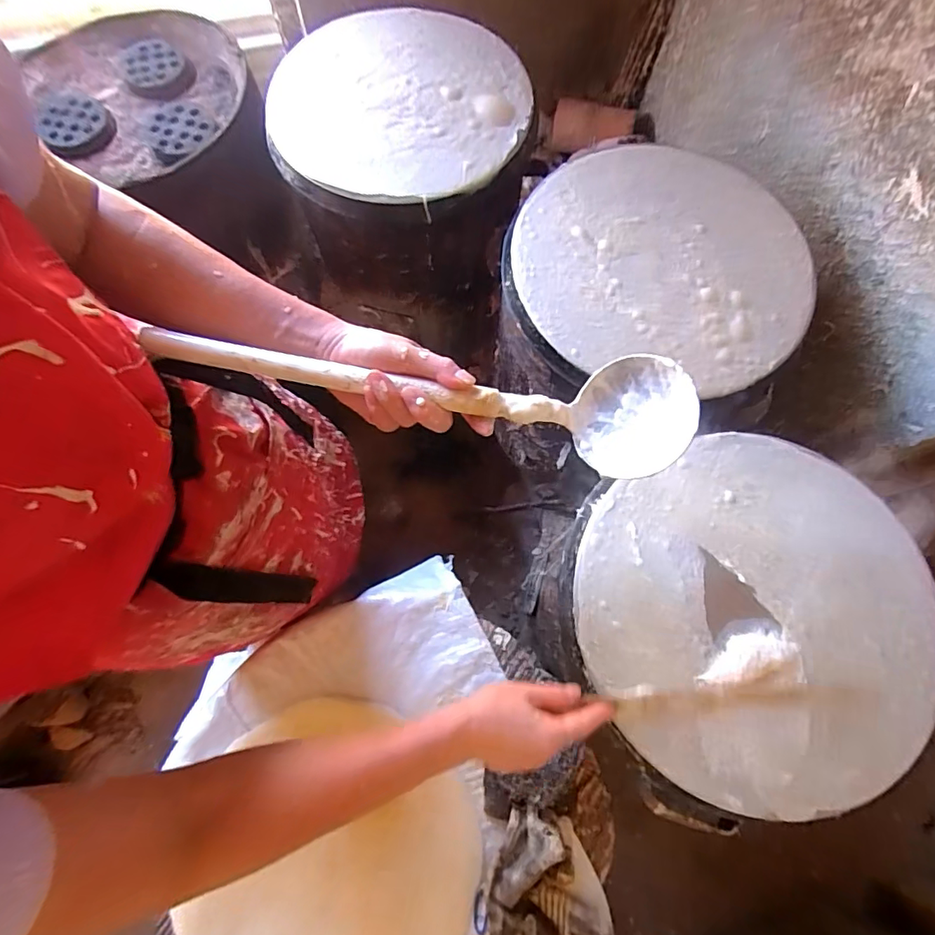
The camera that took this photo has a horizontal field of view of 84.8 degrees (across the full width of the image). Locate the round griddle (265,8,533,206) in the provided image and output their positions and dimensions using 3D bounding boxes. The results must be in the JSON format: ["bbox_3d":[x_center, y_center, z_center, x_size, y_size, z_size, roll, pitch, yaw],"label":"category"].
[{"bbox_3d":[-0.101,-0.567,0.774,0.390,0.049,0.443,3,75,1],"label":"round griddle"}]

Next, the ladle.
[{"bbox_3d":[-0.023,-0.060,0.394,0.373,0.054,0.088,8,75,0],"label":"ladle"}]

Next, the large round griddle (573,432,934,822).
[{"bbox_3d":[0.306,0.148,0.531,0.367,0.026,0.350,0,75,0],"label":"large round griddle"}]

